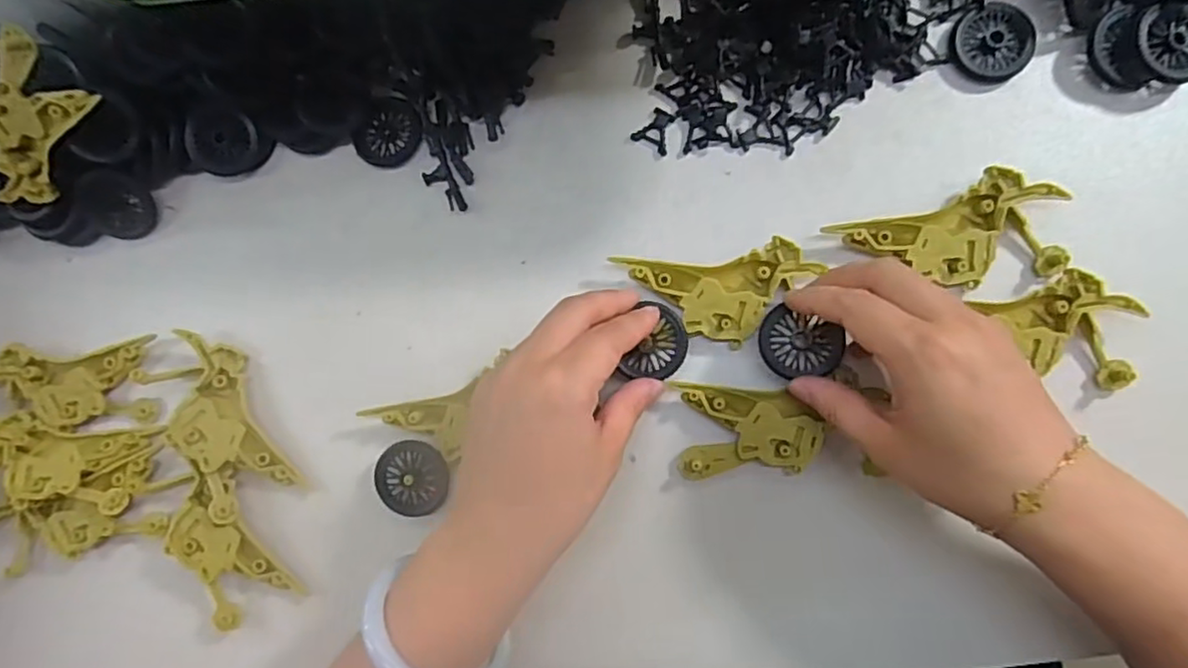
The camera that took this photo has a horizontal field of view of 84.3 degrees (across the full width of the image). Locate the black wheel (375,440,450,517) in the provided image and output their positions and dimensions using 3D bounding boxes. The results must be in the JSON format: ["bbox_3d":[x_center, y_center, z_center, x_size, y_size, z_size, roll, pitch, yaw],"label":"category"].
[{"bbox_3d":[-0.092,0.073,0.331,0.037,0.006,0.036,-1,85,6],"label":"black wheel"}]

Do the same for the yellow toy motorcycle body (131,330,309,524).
[{"bbox_3d":[-0.194,0.046,0.340,0.046,0.019,0.093,-33,83,3],"label":"yellow toy motorcycle body"}]

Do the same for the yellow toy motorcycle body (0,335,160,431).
[{"bbox_3d":[-0.284,0.028,0.356,0.095,0.017,0.044,-3,85,6],"label":"yellow toy motorcycle body"}]

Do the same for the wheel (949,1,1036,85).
[{"bbox_3d":[0.193,-0.142,0.319,0.037,0.006,0.036,-1,85,6],"label":"wheel"}]

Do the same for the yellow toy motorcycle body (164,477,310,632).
[{"bbox_3d":[-0.191,0.115,0.338,0.040,0.016,0.073,-39,82,2],"label":"yellow toy motorcycle body"}]

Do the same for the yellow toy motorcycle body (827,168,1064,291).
[{"bbox_3d":[0.166,-0.047,0.311,0.100,0.016,0.049,-8,85,6],"label":"yellow toy motorcycle body"}]

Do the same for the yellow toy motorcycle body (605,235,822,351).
[{"bbox_3d":[0.061,-0.019,0.318,0.091,0.010,0.046,-7,85,6],"label":"yellow toy motorcycle body"}]

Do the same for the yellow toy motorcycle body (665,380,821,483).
[{"bbox_3d":[0.074,0.046,0.315,0.066,0.011,0.045,0,85,6],"label":"yellow toy motorcycle body"}]

